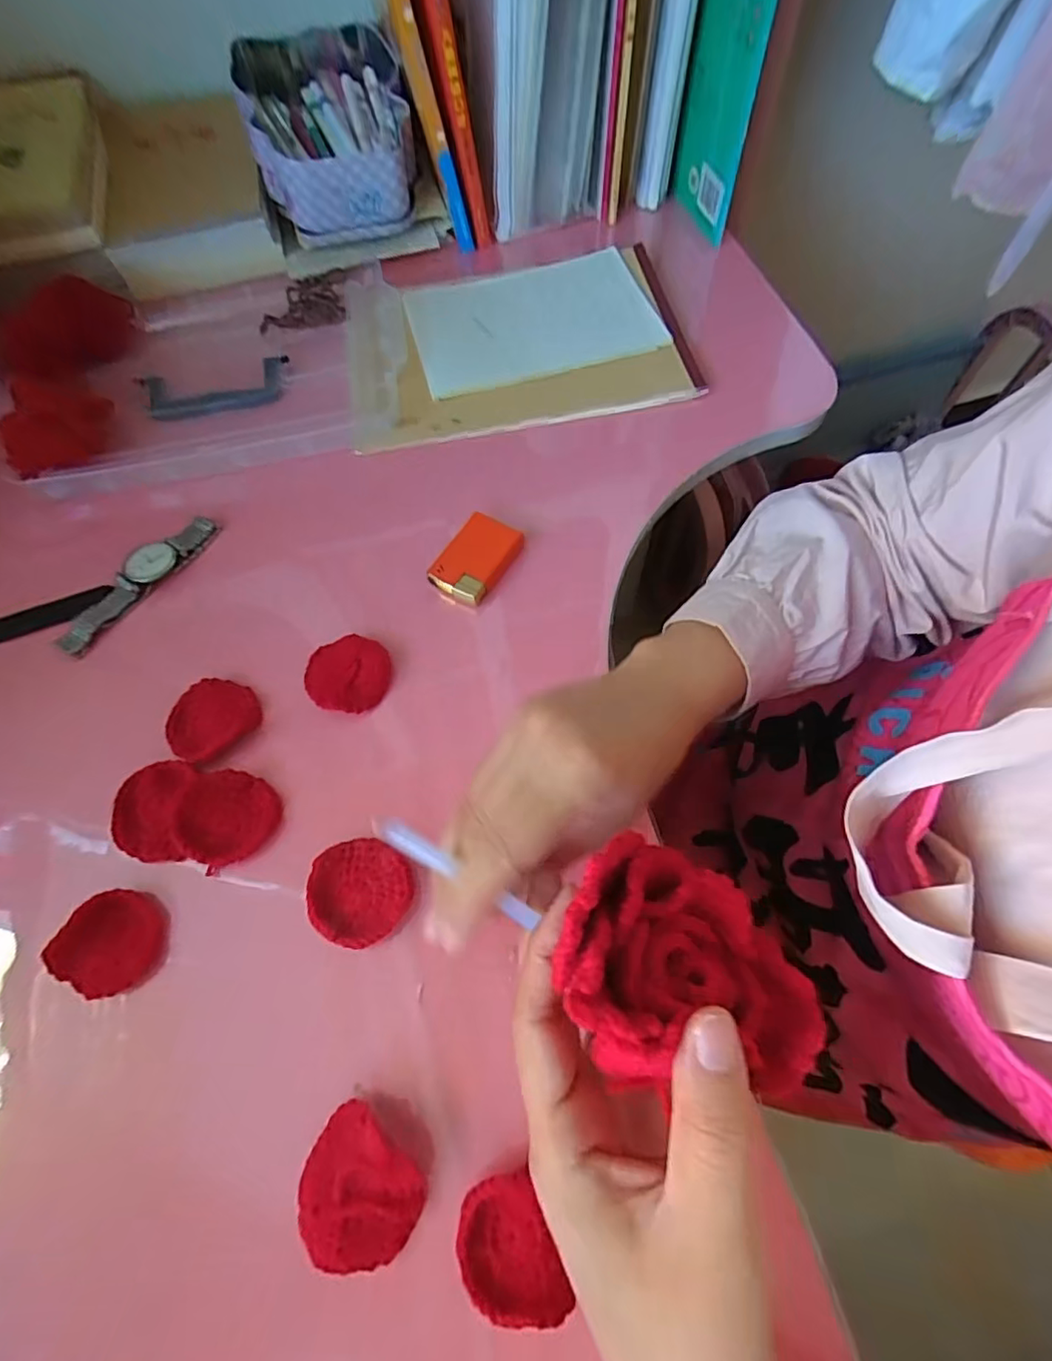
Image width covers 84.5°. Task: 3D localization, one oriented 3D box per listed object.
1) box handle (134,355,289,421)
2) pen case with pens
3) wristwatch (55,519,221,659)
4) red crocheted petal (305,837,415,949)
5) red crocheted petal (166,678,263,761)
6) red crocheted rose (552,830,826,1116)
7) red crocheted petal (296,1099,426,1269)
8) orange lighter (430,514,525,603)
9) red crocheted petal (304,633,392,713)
[{"bbox_3d":[-0.239,-0.219,0.439,0.110,0.014,0.057,-9,64,-1],"label":"box handle"},{"bbox_3d":[-0.171,-0.483,0.515,0.135,0.072,0.241,-14,65,-3],"label":"pen case with pens"},{"bbox_3d":[-0.248,-0.064,0.368,0.024,0.009,0.115,32,70,17],"label":"wristwatch"},{"bbox_3d":[-0.081,0.102,0.281,0.050,0.006,0.047,-1,65,3],"label":"red crocheted petal"},{"bbox_3d":[-0.177,0.021,0.325,0.045,0.009,0.048,-1,65,3],"label":"red crocheted petal"},{"bbox_3d":[0.051,0.088,0.176,0.079,0.033,0.065,20,67,12],"label":"red crocheted rose"},{"bbox_3d":[-0.068,0.203,0.228,0.049,0.016,0.044,36,72,18],"label":"red crocheted petal"},{"bbox_3d":[-0.031,-0.077,0.360,0.040,0.011,0.055,32,70,17],"label":"orange lighter"},{"bbox_3d":[-0.103,-0.005,0.334,0.049,0.008,0.047,-1,65,3],"label":"red crocheted petal"}]

